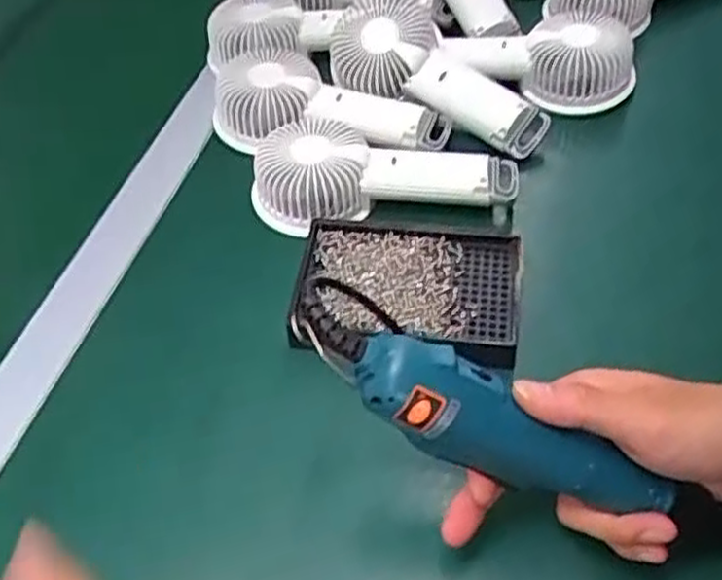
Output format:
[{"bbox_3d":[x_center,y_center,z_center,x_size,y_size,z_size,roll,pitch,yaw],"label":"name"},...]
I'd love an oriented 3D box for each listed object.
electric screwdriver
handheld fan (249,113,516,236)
[{"bbox_3d":[0.065,0.065,0.345,0.192,0.039,0.033,28,53,-11],"label":"electric screwdriver"},{"bbox_3d":[0.009,-0.087,0.547,0.174,0.039,0.079,-5,51,0],"label":"handheld fan"}]

